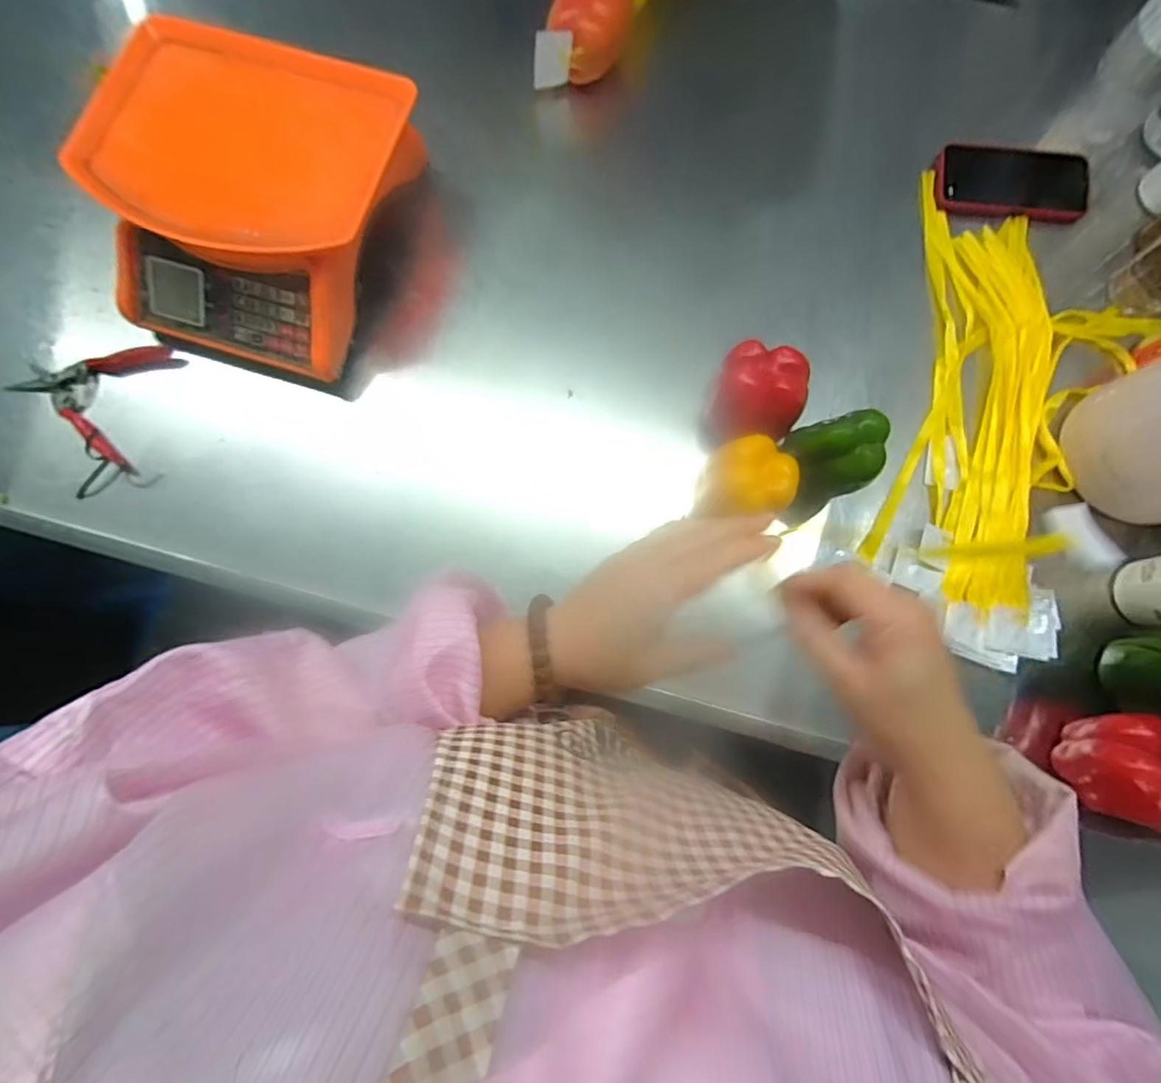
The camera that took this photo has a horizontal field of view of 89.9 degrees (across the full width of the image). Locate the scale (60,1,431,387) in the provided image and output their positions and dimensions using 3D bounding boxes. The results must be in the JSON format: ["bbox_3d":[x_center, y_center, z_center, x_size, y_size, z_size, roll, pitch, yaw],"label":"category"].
[{"bbox_3d":[-0.328,-0.338,0.591,0.271,0.138,0.280,17,79,3],"label":"scale"}]

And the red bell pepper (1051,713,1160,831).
[{"bbox_3d":[0.465,0.189,0.490,0.066,0.074,0.091,28,80,5],"label":"red bell pepper"}]

